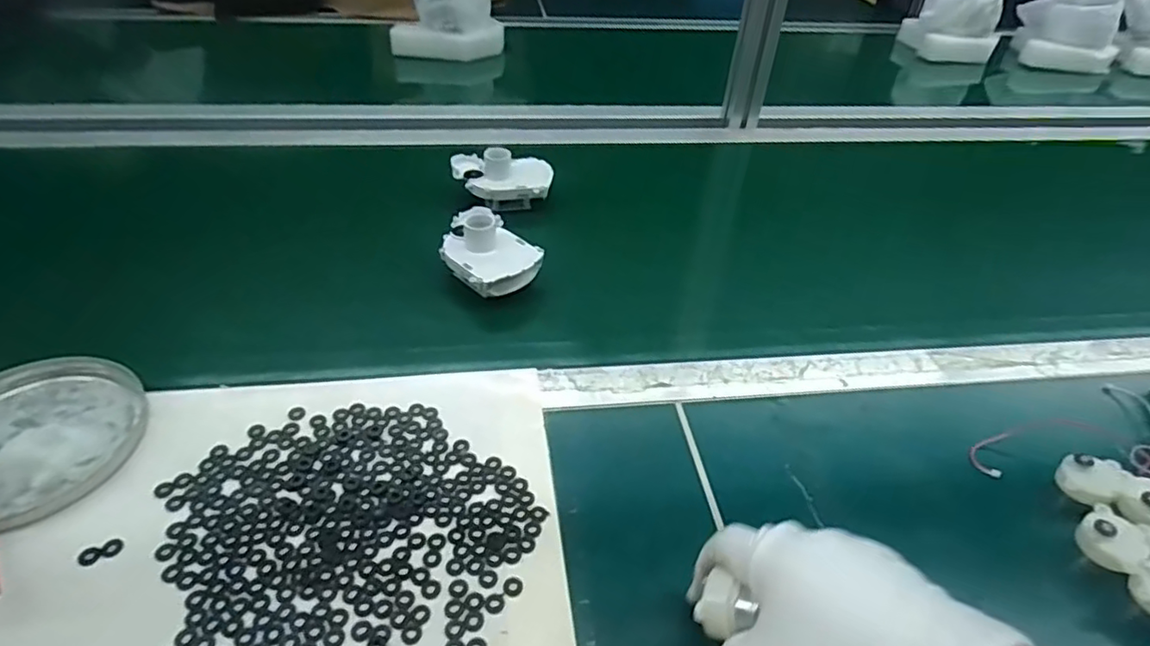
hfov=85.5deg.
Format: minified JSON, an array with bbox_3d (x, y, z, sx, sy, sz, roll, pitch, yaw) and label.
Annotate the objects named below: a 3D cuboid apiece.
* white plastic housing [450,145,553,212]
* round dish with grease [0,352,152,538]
[{"bbox_3d":[-0.077,-0.154,0.654,0.103,0.057,0.050,4,40,0],"label":"white plastic housing"},{"bbox_3d":[-0.349,0.071,0.395,0.129,0.024,0.126,2,40,-2],"label":"round dish with grease"}]

